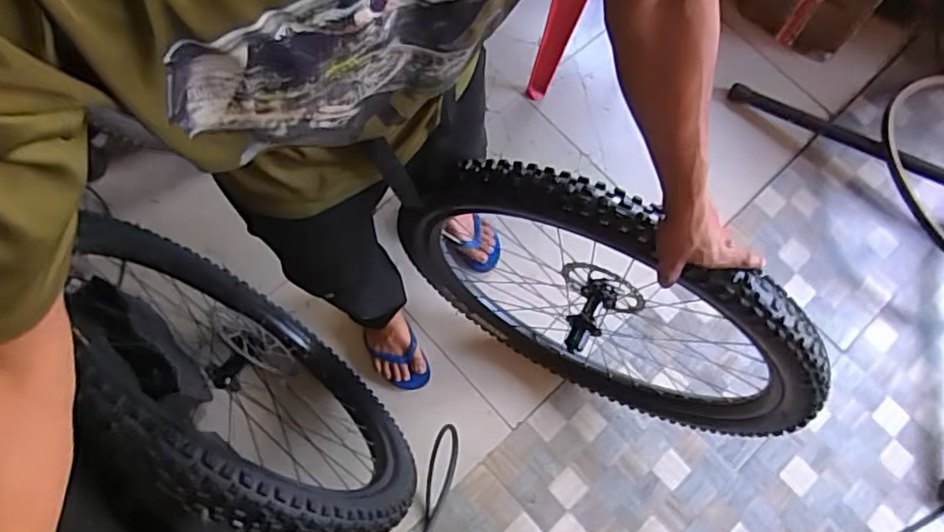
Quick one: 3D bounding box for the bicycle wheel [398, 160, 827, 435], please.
[{"bbox_3d":[0.186,0.078,1.034,0.670,0.688,0.100,27,74,8],"label":"bicycle wheel"}]

